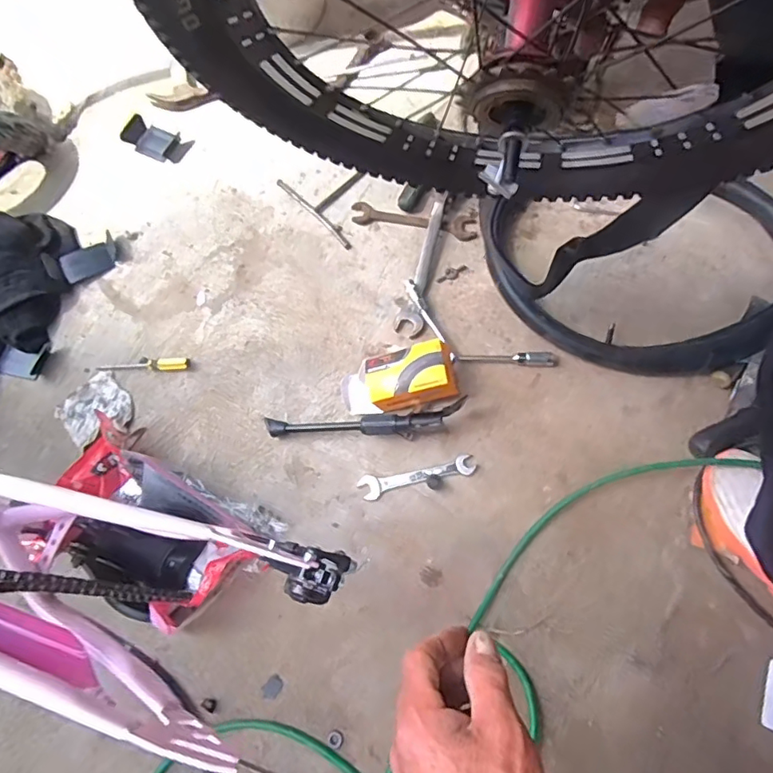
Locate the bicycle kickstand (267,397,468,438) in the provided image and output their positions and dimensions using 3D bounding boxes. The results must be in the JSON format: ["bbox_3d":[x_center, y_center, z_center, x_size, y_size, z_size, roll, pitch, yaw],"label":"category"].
[{"bbox_3d":[-0.029,0.049,0.730,0.277,0.054,0.044,-4,60,16],"label":"bicycle kickstand"}]

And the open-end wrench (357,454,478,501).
[{"bbox_3d":[0.040,0.117,0.708,0.151,0.004,0.033,-15,63,2],"label":"open-end wrench"}]

